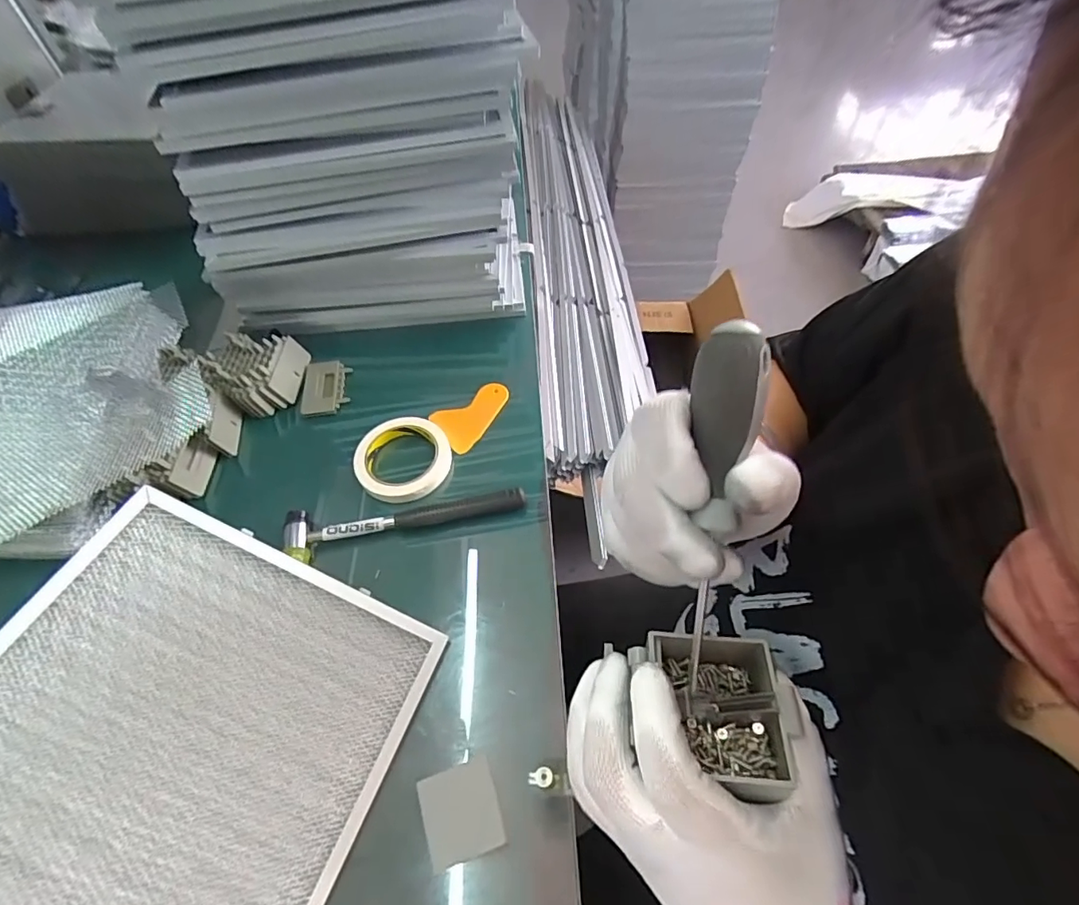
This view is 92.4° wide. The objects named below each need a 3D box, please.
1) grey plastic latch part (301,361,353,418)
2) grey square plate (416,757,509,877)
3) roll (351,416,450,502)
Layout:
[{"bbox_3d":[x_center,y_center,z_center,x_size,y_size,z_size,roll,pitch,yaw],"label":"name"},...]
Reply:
[{"bbox_3d":[-0.266,-0.084,0.647,0.051,0.025,0.086,-9,55,-4],"label":"grey plastic latch part"},{"bbox_3d":[-0.059,0.271,0.390,0.054,0.008,0.059,-17,56,-9],"label":"grey square plate"},{"bbox_3d":[-0.151,0.005,0.579,0.102,0.019,0.105,-1,55,2],"label":"roll"}]

